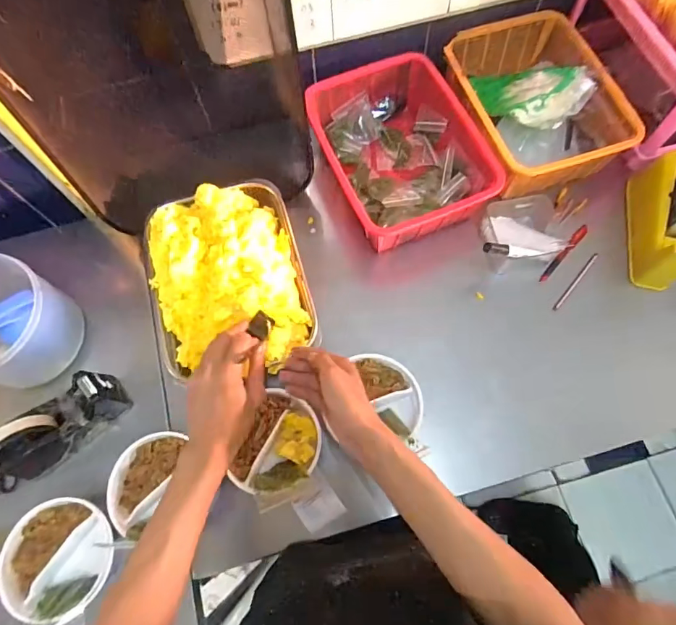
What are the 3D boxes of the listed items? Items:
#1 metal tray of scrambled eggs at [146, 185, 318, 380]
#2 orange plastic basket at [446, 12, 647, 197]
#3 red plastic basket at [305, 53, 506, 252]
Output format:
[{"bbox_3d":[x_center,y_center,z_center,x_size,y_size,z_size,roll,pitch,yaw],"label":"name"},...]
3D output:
[{"bbox_3d":[-0.159,-0.060,0.627,0.210,0.052,0.283,-15,70,-4],"label":"metal tray of scrambled eggs"},{"bbox_3d":[0.310,-0.353,0.736,0.232,0.103,0.294,-20,71,-6],"label":"orange plastic basket"},{"bbox_3d":[0.099,-0.260,0.730,0.224,0.102,0.299,-22,71,-6],"label":"red plastic basket"}]

